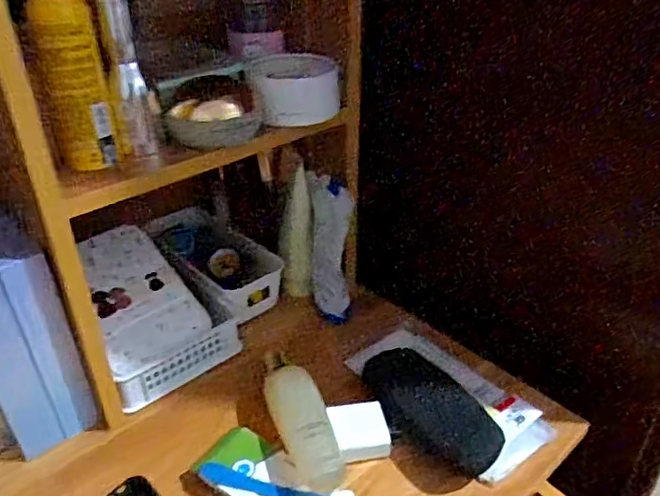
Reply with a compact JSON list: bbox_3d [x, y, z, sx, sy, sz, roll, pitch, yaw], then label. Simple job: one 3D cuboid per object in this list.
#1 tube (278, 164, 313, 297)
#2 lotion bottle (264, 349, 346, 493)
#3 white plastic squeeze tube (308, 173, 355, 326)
[{"bbox_3d":[-0.040,-0.019,0.674,0.038,0.154,0.050,-4,33,-6],"label":"tube"},{"bbox_3d":[-0.029,0.149,0.521,0.048,0.036,0.165,-12,34,-17],"label":"lotion bottle"},{"bbox_3d":[0.001,0.003,0.648,0.044,0.164,0.055,-4,33,-6],"label":"white plastic squeeze tube"}]

